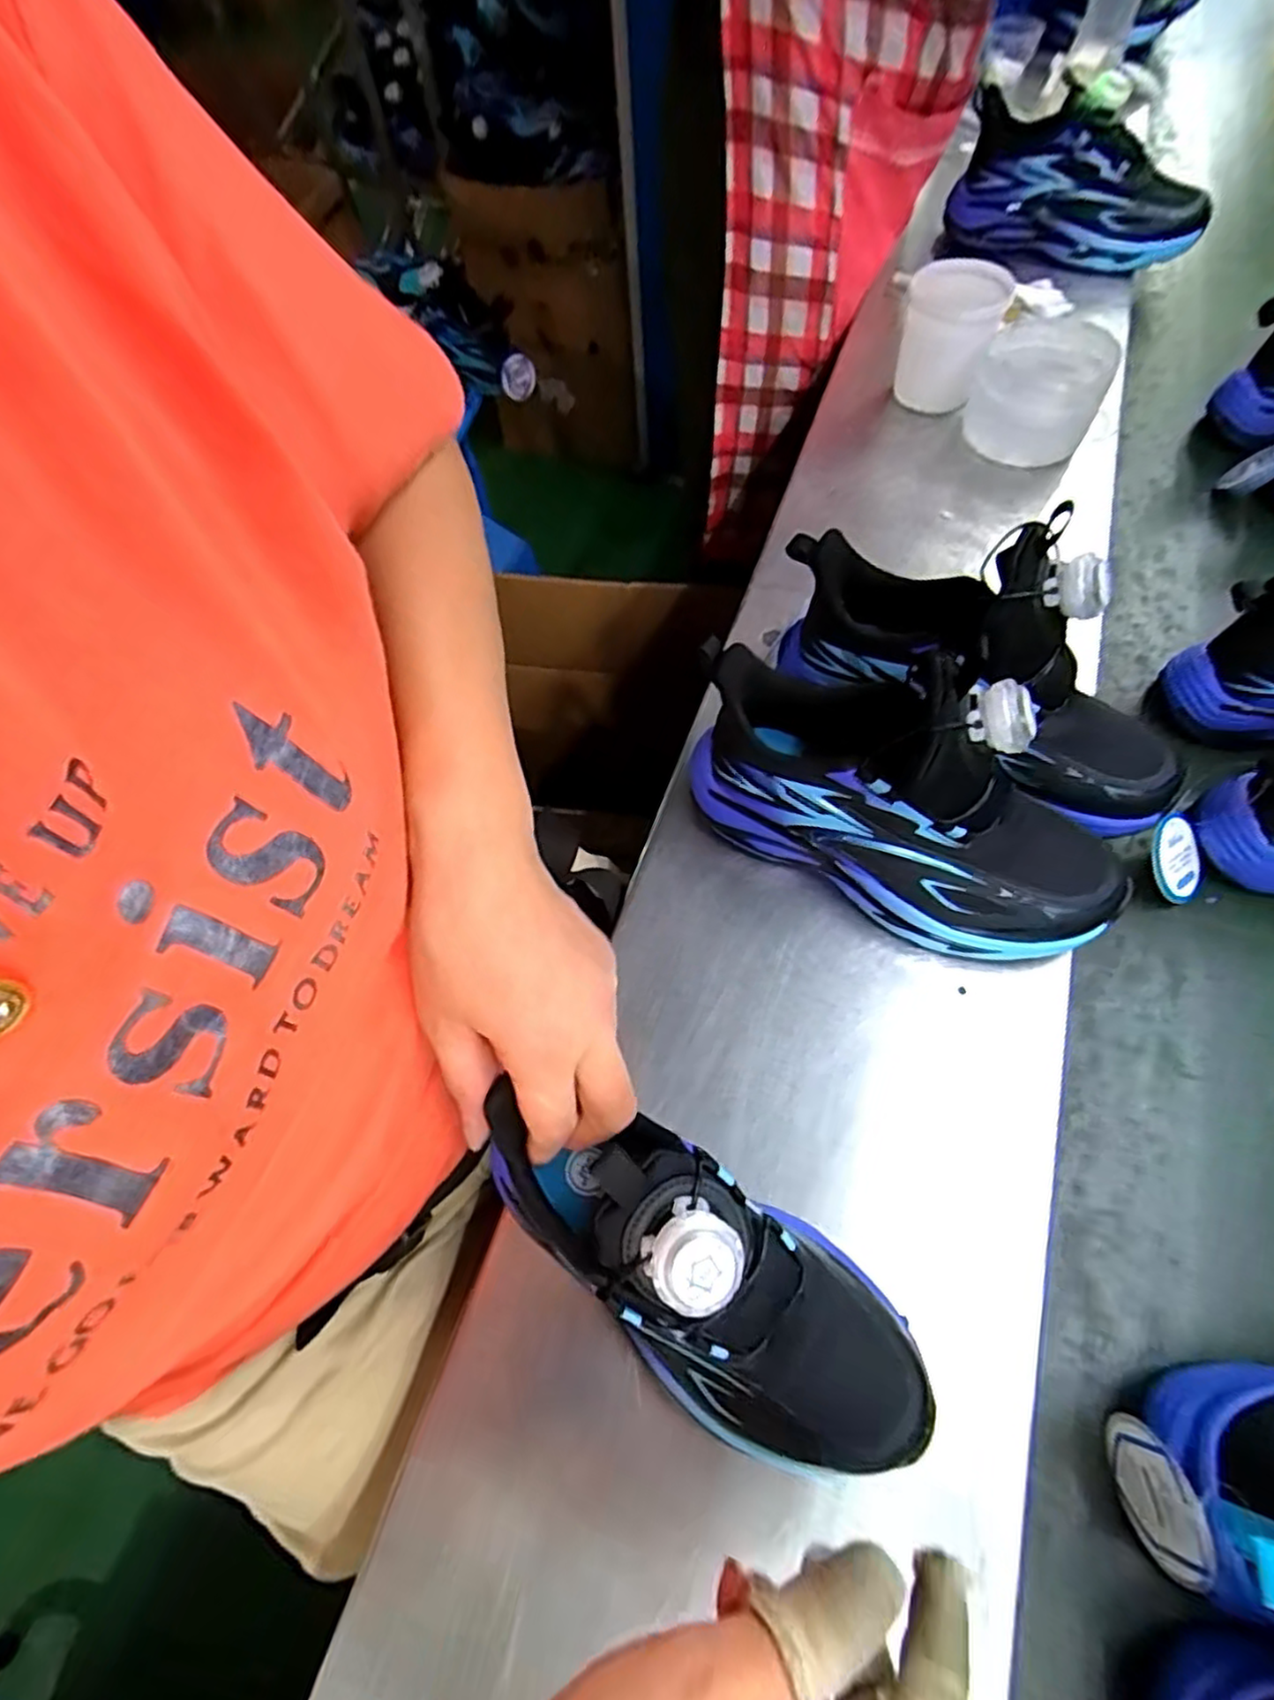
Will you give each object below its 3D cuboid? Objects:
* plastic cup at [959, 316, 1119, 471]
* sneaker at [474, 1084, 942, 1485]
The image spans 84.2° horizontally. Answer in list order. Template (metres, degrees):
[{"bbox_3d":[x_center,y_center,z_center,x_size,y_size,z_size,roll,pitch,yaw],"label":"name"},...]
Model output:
[{"bbox_3d":[0.314,-0.362,0.556,0.092,0.065,0.099,-2,64,3],"label":"plastic cup"},{"bbox_3d":[0.022,0.162,0.260,0.182,0.087,0.078,27,67,16],"label":"sneaker"}]

